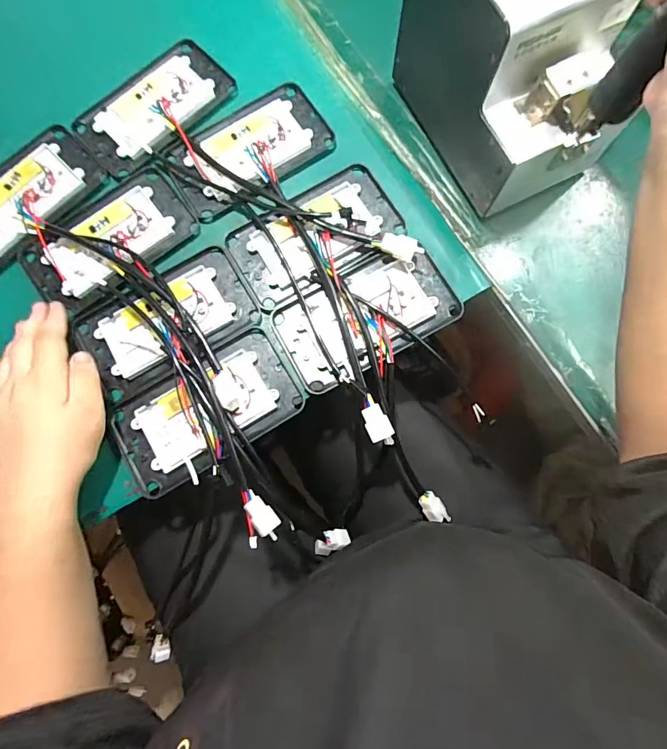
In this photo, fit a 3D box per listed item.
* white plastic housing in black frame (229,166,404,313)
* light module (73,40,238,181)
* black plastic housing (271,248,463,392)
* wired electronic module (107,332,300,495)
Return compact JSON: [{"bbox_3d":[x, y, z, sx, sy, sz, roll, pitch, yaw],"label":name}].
[{"bbox_3d":[-0.017,-0.133,0.387,0.153,0.016,0.087,-29,80,-5],"label":"white plastic housing in black frame"},{"bbox_3d":[-0.177,-0.267,0.417,0.154,0.012,0.098,-39,81,-7],"label":"light module"},{"bbox_3d":[0.031,-0.053,0.371,0.157,0.018,0.086,-26,80,-5],"label":"black plastic housing"},{"bbox_3d":[-0.110,0.033,0.363,0.158,0.019,0.085,-32,80,-6],"label":"wired electronic module"}]

